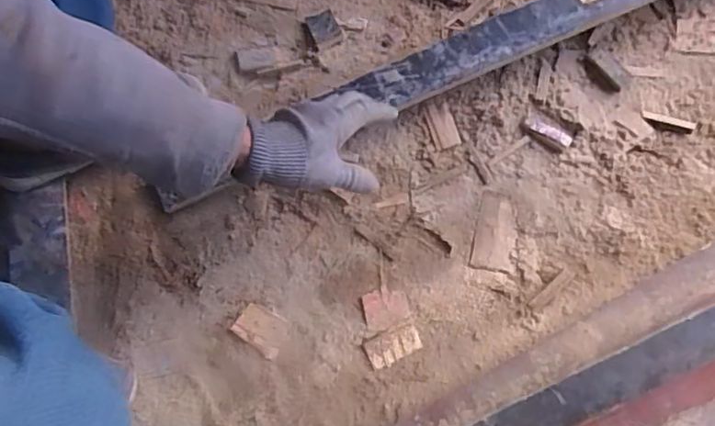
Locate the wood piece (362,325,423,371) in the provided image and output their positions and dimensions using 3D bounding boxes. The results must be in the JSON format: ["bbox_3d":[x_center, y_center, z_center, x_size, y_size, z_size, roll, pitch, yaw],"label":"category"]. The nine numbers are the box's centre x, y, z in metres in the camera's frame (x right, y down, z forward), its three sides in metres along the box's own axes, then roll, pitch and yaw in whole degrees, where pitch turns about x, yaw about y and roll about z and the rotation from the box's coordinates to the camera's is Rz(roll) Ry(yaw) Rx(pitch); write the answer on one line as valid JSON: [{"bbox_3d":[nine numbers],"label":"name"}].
[{"bbox_3d":[0.042,0.156,0.697,0.064,0.007,0.034,-24,75,-7],"label":"wood piece"}]

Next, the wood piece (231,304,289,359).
[{"bbox_3d":[-0.113,0.137,0.704,0.061,0.004,0.045,34,76,10],"label":"wood piece"}]

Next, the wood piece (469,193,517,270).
[{"bbox_3d":[0.171,0.022,0.730,0.048,0.005,0.098,13,74,4],"label":"wood piece"}]

